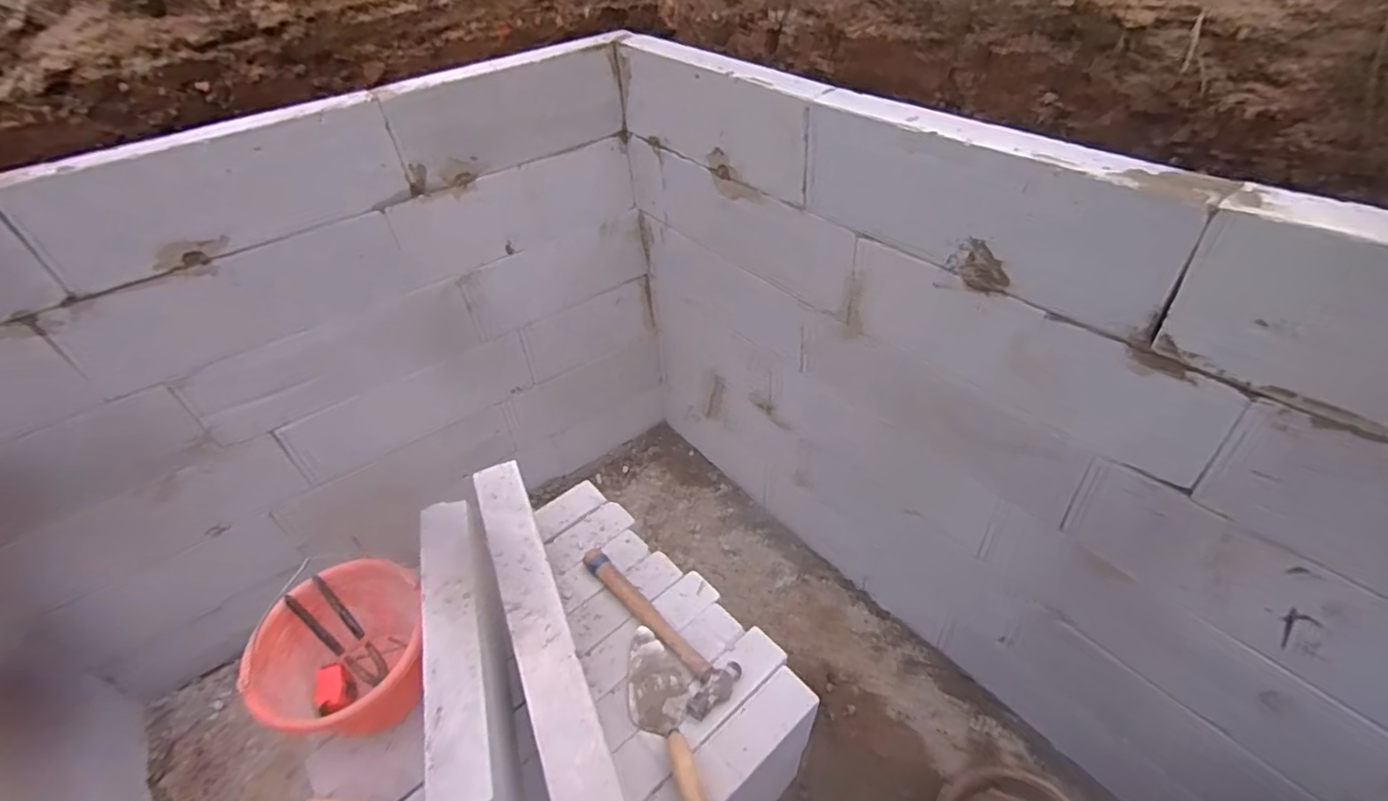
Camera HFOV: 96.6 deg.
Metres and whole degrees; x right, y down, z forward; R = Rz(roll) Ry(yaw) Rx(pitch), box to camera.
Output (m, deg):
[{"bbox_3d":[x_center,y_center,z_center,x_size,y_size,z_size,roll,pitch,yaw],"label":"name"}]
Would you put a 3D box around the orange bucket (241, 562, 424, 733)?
[{"bbox_3d":[-0.504,0.379,0.917,0.217,0.193,0.224,-4,44,3],"label":"orange bucket"}]

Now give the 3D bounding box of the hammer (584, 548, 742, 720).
[{"bbox_3d":[-0.077,0.369,1.015,0.340,0.030,0.092,31,56,33],"label":"hammer"}]

